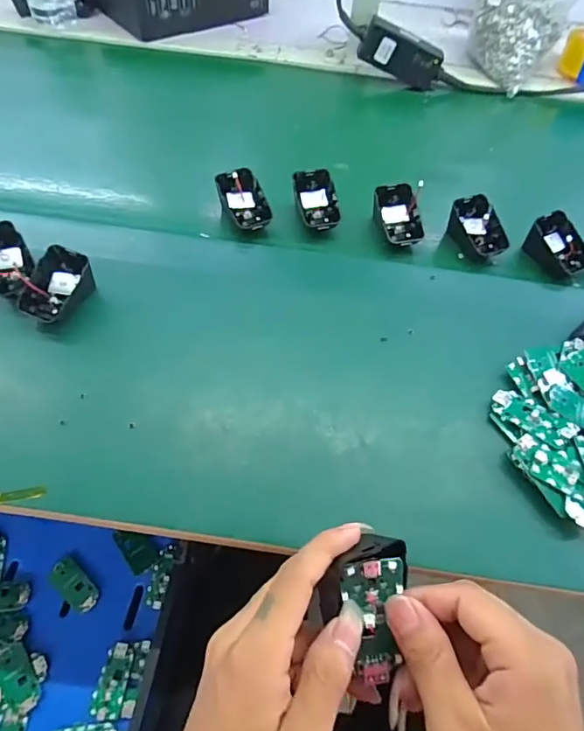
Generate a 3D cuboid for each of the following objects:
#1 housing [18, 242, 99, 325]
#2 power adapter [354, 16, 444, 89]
[{"bbox_3d":[-0.211,-0.069,0.444,0.050,0.041,0.063,16,57,8],"label":"housing"},{"bbox_3d":[0.156,-0.432,0.692,0.123,0.056,0.024,17,53,-21],"label":"power adapter"}]

